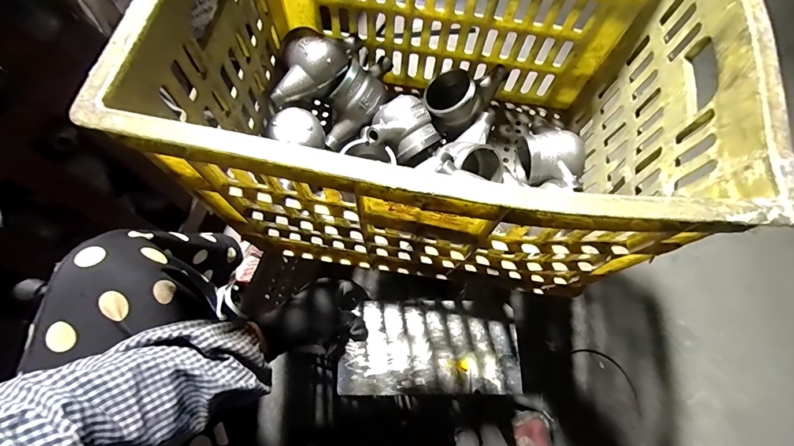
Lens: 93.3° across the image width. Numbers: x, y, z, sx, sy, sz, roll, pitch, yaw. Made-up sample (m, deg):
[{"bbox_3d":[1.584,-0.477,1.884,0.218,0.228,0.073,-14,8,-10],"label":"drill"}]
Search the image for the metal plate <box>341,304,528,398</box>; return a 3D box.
[{"bbox_3d":[0.046,0.166,0.500,0.232,0.009,0.112,0,69,-2],"label":"metal plate"}]

